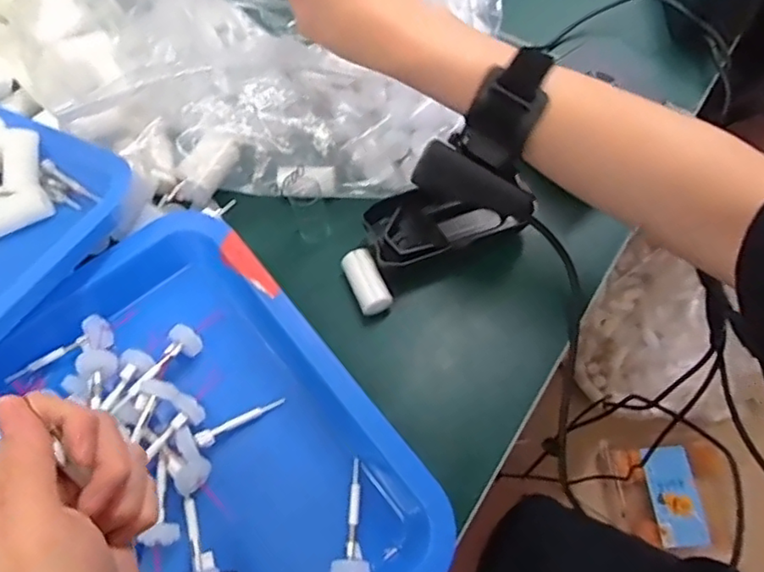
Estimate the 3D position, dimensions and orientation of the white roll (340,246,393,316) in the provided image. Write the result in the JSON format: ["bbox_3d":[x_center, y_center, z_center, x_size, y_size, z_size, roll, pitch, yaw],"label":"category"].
[{"bbox_3d":[-0.010,-0.001,0.396,0.022,0.025,0.044,-23,67,-9],"label":"white roll"}]

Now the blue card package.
[{"bbox_3d":[0.485,0.347,0.984,0.072,0.013,0.154,-13,61,18],"label":"blue card package"}]

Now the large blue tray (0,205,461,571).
[{"bbox_3d":[-0.156,0.144,0.329,0.327,0.066,0.267,-39,70,-15],"label":"large blue tray"}]

